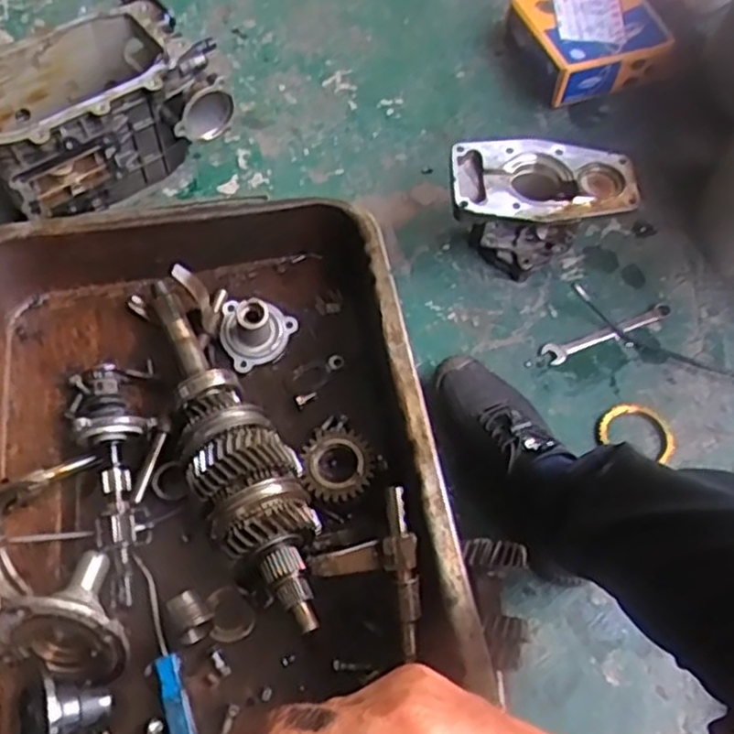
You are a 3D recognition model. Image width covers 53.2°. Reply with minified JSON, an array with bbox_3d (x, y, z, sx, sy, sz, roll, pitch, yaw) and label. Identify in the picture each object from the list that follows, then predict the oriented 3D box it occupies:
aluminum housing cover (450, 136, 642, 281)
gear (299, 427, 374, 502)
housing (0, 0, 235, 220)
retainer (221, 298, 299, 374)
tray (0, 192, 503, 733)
[{"bbox_3d":[0.194,-0.185,0.856,0.200,0.152,0.111,4,61,-2],"label":"aluminum housing cover"},{"bbox_3d":[-0.030,0.094,0.734,0.070,0.021,0.081,5,61,-1],"label":"gear"},{"bbox_3d":[-0.330,-0.298,0.868,0.289,0.143,0.214,-39,71,-21],"label":"housing"},{"bbox_3d":[-0.127,-0.042,0.799,0.084,0.056,0.078,18,62,6],"label":"retainer"},{"bbox_3d":[-0.157,0.112,0.683,0.453,0.107,0.616,-8,63,-8],"label":"tray"}]

